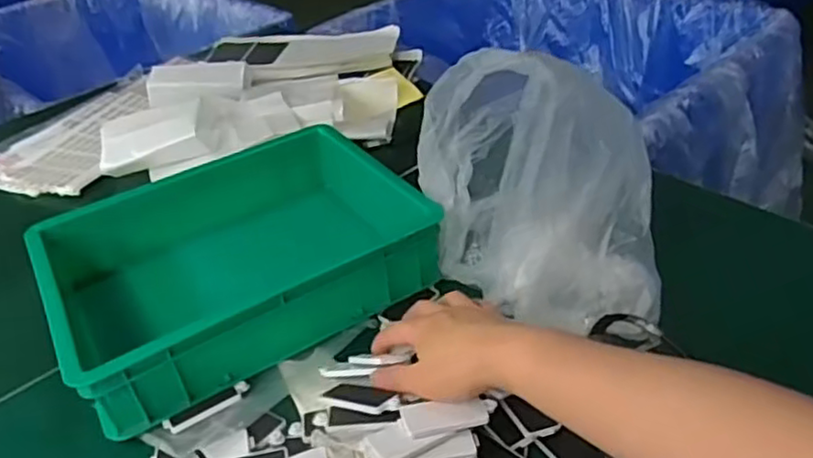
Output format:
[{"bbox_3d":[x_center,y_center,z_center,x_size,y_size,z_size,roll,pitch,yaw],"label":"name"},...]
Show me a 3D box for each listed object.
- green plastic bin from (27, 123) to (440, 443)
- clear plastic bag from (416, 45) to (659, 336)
[{"bbox_3d":[-0.173,0.029,0.678,0.335,0.094,0.268,-23,41,-24],"label":"green plastic bin"},{"bbox_3d":[0.117,-0.039,0.595,0.204,0.199,0.178,-3,37,2],"label":"clear plastic bag"}]

